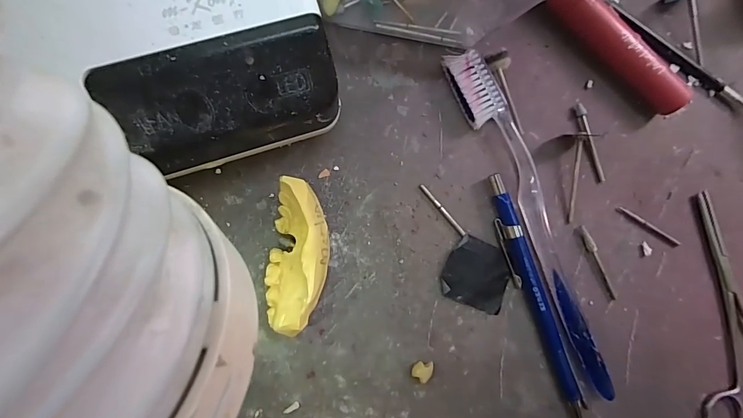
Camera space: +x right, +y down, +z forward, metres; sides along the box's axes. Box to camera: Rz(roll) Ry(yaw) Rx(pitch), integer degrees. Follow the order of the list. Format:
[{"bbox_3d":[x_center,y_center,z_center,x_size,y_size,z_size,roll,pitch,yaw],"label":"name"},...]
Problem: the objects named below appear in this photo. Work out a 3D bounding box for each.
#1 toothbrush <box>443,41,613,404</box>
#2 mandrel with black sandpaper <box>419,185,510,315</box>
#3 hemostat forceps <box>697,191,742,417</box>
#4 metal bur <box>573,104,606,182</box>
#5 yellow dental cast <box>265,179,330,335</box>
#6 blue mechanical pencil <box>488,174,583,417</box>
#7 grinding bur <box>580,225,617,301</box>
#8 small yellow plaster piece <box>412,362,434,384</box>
[{"bbox_3d":[0.086,0.007,0.196,0.023,0.012,0.186,-26,94,-6],"label":"toothbrush"},{"bbox_3d":[0.044,0.025,0.194,0.067,0.004,0.035,38,86,-6],"label":"mandrel with black sandpaper"},{"bbox_3d":[0.211,0.059,0.216,0.055,0.004,0.136,-2,91,-7],"label":"hemostat forceps"},{"bbox_3d":[0.117,-0.035,0.204,0.005,0.004,0.043,-20,93,-7],"label":"metal bur"},{"bbox_3d":[-0.032,0.020,0.172,0.025,0.028,0.063,8,89,-7],"label":"yellow dental cast"},{"bbox_3d":[0.086,0.050,0.197,0.011,0.009,0.139,-23,93,-7],"label":"blue mechanical pencil"},{"bbox_3d":[0.122,0.029,0.204,0.005,0.004,0.043,-28,94,-6],"label":"grinding bur"},{"bbox_3d":[0.025,0.080,0.190,0.009,0.006,0.010,30,87,-7],"label":"small yellow plaster piece"}]

